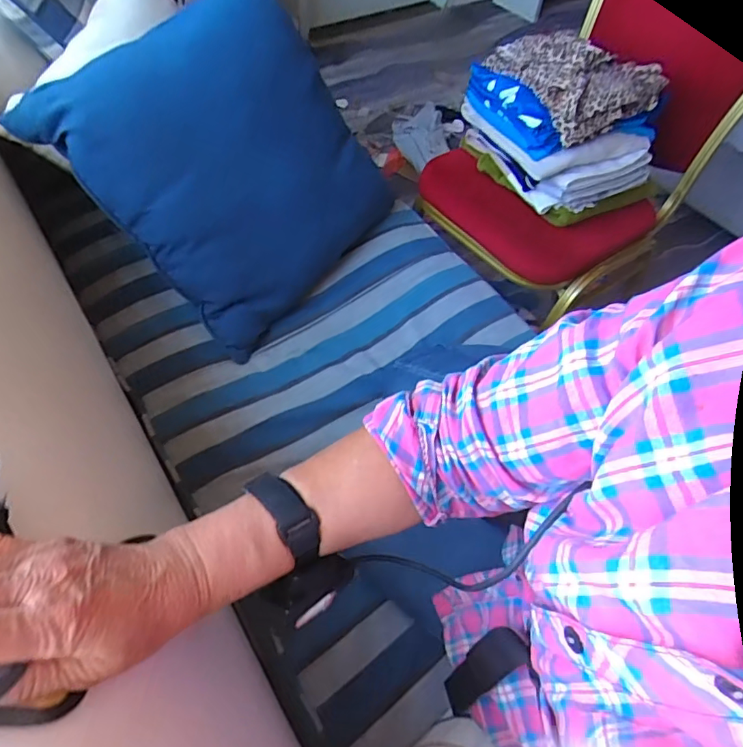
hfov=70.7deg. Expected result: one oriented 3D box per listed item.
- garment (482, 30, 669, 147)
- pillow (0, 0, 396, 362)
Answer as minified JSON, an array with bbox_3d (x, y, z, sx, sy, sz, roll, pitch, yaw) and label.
[{"bbox_3d":[0.367,-0.554,0.961,0.211,0.074,0.287,-11,56,-12],"label":"garment"},{"bbox_3d":[-0.202,-0.345,0.860,0.137,0.454,0.481,-2,43,49],"label":"pillow"}]

